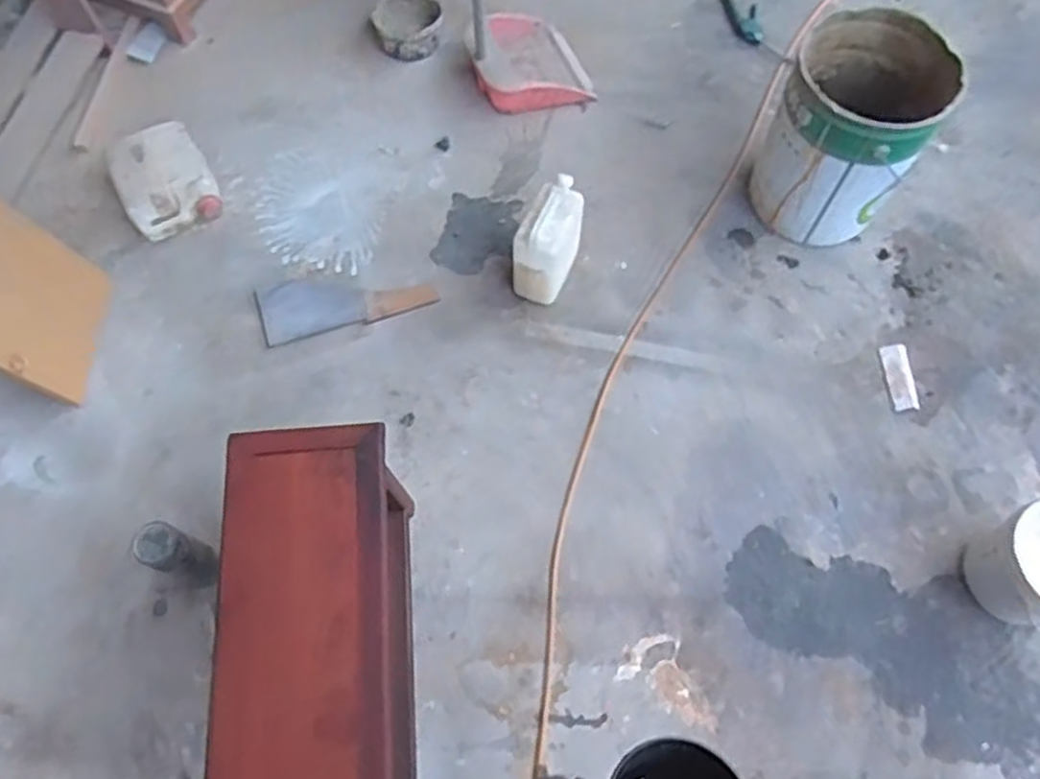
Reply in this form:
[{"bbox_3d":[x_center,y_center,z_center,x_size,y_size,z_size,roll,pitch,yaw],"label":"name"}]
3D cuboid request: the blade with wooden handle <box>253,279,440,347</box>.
[{"bbox_3d":[-0.348,-0.183,1.533,0.341,0.015,0.123,-15,68,-7],"label":"blade with wooden handle"}]

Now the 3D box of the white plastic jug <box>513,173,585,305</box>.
[{"bbox_3d":[0.056,-0.279,1.473,0.097,0.207,0.165,23,69,9],"label":"white plastic jug"}]

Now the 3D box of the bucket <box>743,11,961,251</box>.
[{"bbox_3d":[0.632,-0.499,1.501,0.271,0.356,0.287,0,67,1],"label":"bucket"}]

